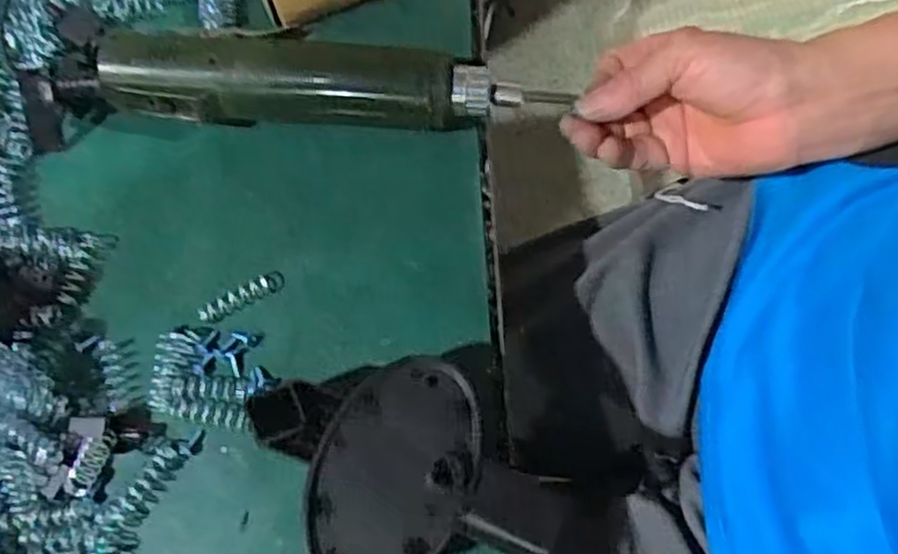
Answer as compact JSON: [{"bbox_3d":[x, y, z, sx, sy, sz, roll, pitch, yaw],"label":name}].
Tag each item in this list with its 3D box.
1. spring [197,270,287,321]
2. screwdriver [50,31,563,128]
[{"bbox_3d":[-0.104,0.009,0.395,0.044,0.006,0.011,-29,73,-9],"label":"spring"},{"bbox_3d":[-0.071,-0.099,0.411,0.245,0.031,0.035,3,71,-2],"label":"screwdriver"}]

